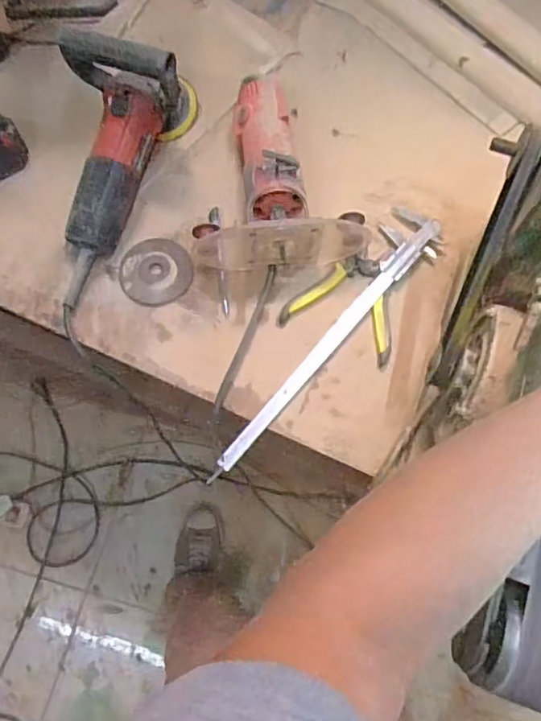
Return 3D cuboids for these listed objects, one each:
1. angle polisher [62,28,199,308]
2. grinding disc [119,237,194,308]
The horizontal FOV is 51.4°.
[{"bbox_3d":[-0.194,-0.220,0.661,0.117,0.159,0.316,20,89,6],"label":"angle polisher"},{"bbox_3d":[-0.137,-0.107,0.680,0.085,0.007,0.085,0,73,0],"label":"grinding disc"}]

